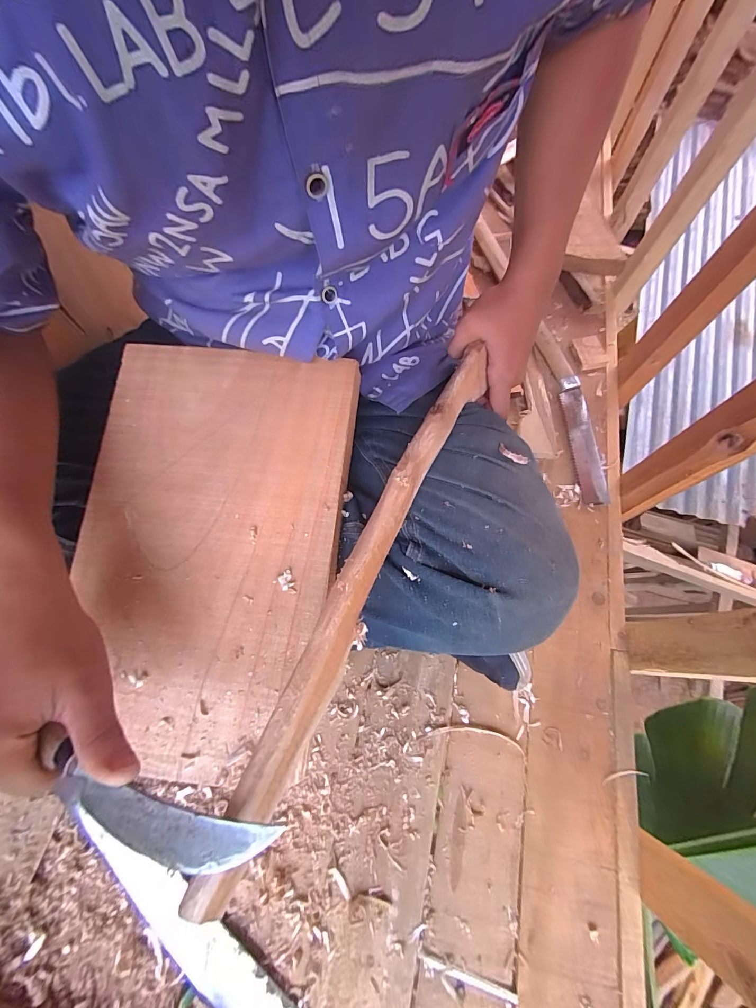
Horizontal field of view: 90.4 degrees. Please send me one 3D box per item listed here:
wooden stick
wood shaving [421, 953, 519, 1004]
[{"bbox_3d":[0.004,0.019,0.249,0.027,0.025,0.387,24,62,8],"label":"wooden stick"},{"bbox_3d":[0.078,0.411,0.325,0.083,0.008,0.007,16,68,4],"label":"wood shaving"}]

